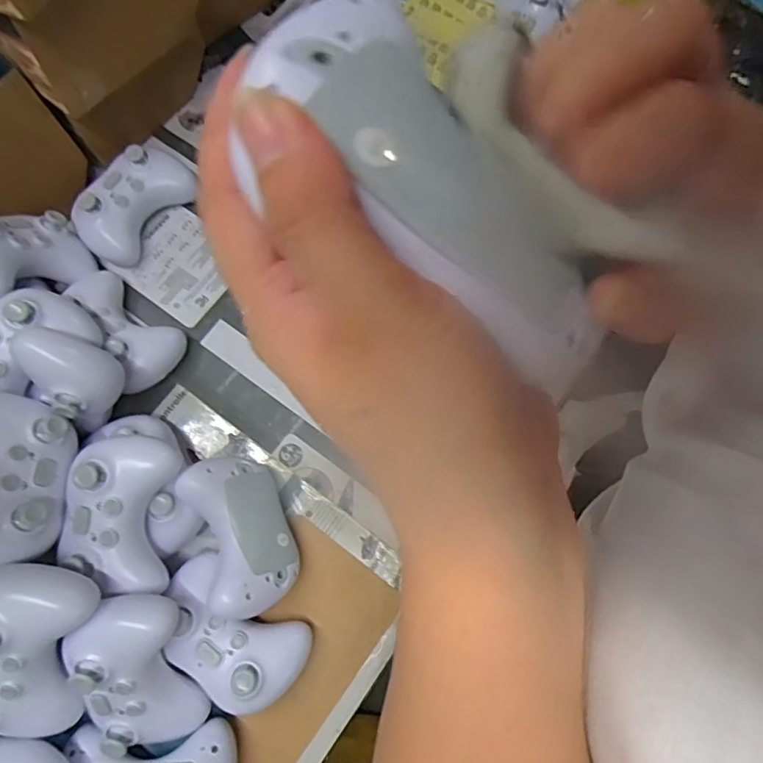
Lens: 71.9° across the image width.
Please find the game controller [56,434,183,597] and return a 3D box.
[{"bbox_3d":[-0.179,0.089,0.363,0.070,0.040,0.099,12,80,-21],"label":"game controller"}]

